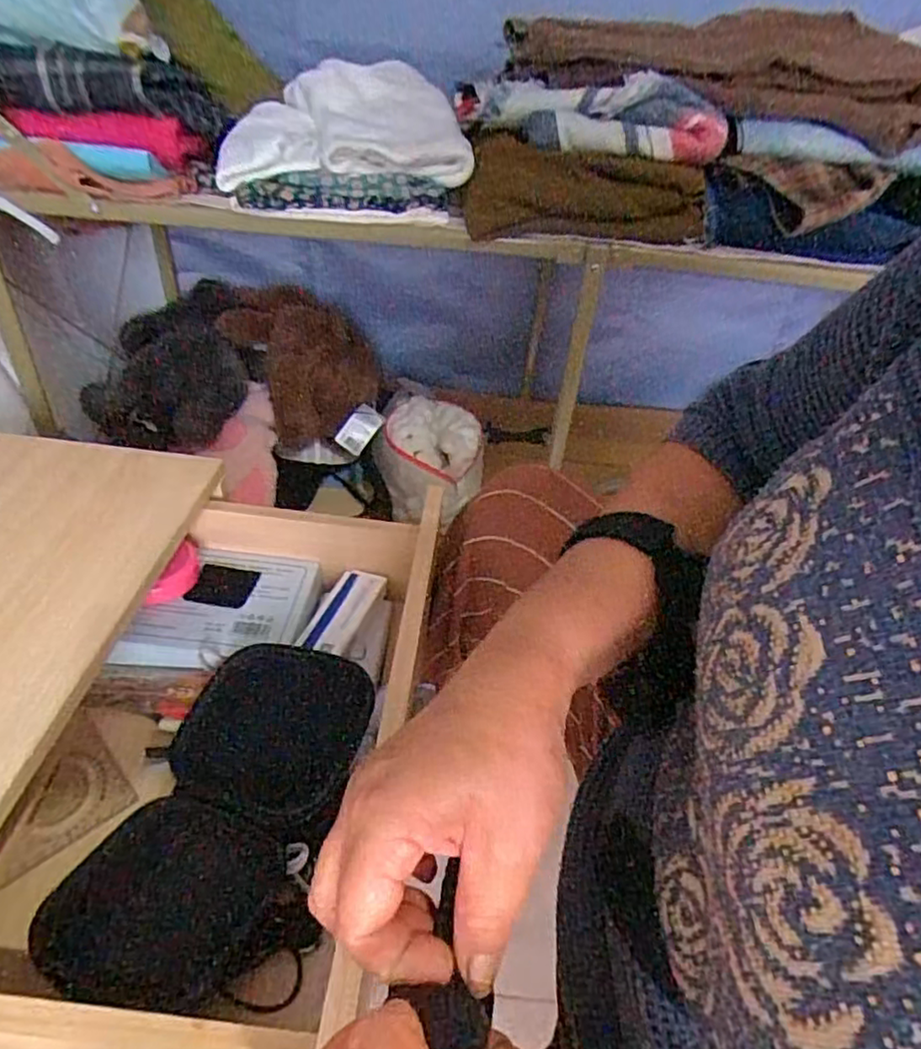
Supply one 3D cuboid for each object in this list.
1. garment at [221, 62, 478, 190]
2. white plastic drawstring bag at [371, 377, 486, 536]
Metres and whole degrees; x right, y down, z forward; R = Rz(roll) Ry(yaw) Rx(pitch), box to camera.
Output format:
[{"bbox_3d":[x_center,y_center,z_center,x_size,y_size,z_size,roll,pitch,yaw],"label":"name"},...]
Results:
[{"bbox_3d":[-0.126,-0.466,0.746,0.246,0.081,0.266,0,40,-9],"label":"garment"},{"bbox_3d":[-0.053,-0.104,1.046,0.162,0.142,0.153,2,39,-6],"label":"white plastic drawstring bag"}]

